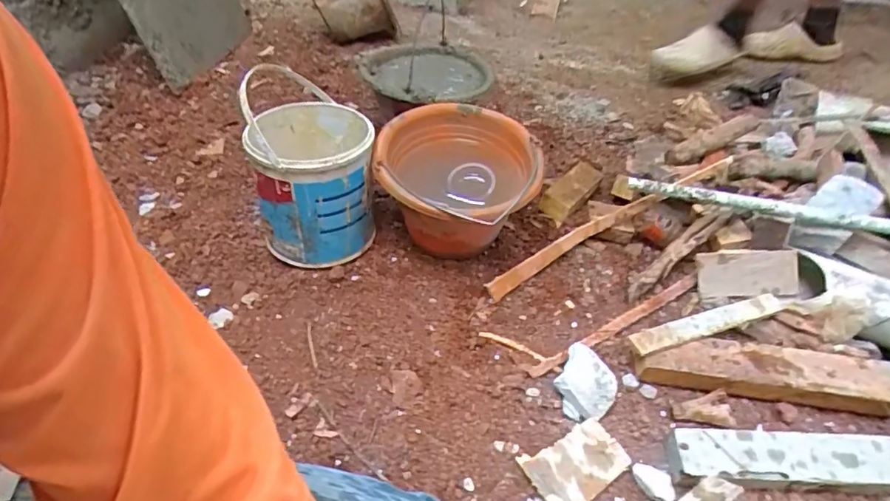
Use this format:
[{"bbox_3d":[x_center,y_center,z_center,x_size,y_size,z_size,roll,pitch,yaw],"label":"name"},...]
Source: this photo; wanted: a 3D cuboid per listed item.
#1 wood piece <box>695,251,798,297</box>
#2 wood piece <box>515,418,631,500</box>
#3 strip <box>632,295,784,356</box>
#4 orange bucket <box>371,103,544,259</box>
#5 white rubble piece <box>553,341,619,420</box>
[{"bbox_3d":[0.461,0.036,0.807,0.137,0.068,0.012,-2,-2,14],"label":"wood piece"},{"bbox_3d":[0.152,0.248,0.617,0.114,0.010,0.078,-28,62,-25],"label":"wood piece"},{"bbox_3d":[0.366,0.099,0.728,0.249,0.014,0.030,-16,46,-15],"label":"strip"},{"bbox_3d":[0.007,-0.097,0.850,0.260,0.167,0.260,-1,44,1],"label":"orange bucket"},{"bbox_3d":[0.184,0.175,0.691,0.073,0.035,0.097,22,49,22],"label":"white rubble piece"}]

